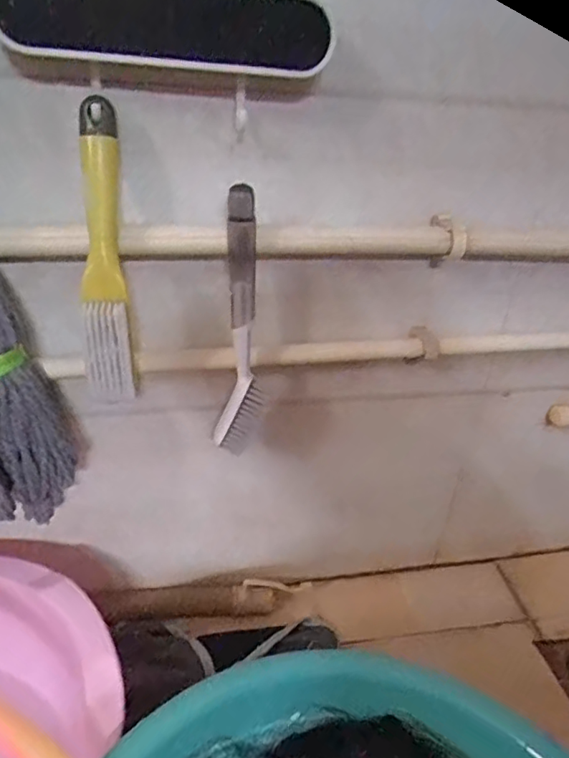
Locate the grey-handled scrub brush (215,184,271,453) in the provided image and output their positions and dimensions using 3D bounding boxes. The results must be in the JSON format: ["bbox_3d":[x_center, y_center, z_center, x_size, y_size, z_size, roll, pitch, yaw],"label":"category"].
[{"bbox_3d":[-0.035,-0.041,0.494,0.040,0.233,0.031,2,32,-5],"label":"grey-handled scrub brush"}]

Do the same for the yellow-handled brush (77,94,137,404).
[{"bbox_3d":[-0.136,-0.091,0.433,0.034,0.219,0.030,-2,12,-10],"label":"yellow-handled brush"}]

